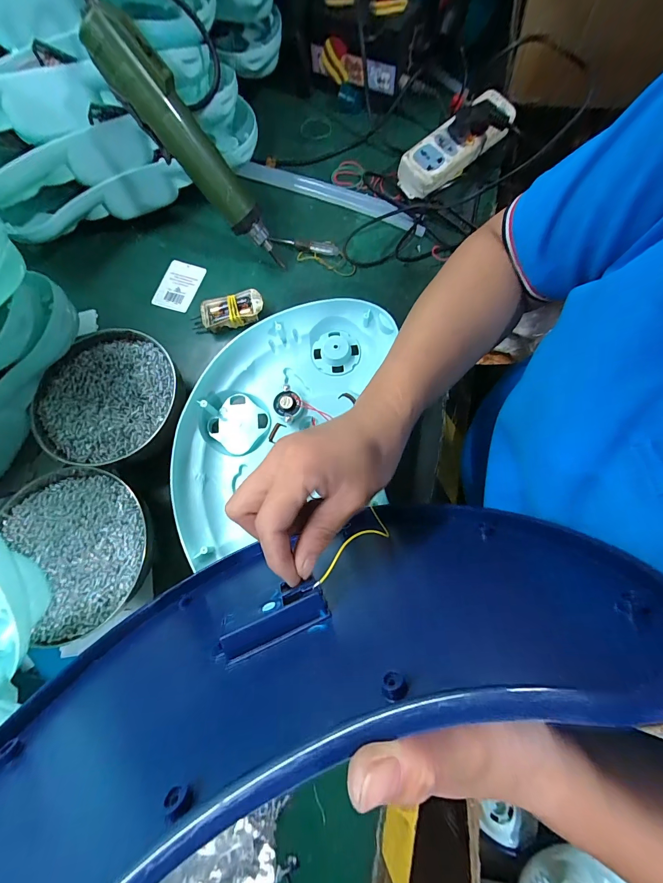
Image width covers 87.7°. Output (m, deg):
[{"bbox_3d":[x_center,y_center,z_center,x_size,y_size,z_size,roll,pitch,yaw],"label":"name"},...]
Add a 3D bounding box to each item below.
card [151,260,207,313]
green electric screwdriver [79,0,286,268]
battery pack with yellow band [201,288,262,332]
[{"bbox_3d":[-0.199,-0.204,0.451,0.048,0.004,0.069,20,84,0],"label":"card"},{"bbox_3d":[-0.138,-0.295,0.348,0.048,0.266,0.033,19,75,41],"label":"green electric screwdriver"},{"bbox_3d":[-0.123,-0.163,0.428,0.076,0.019,0.037,-14,76,-2],"label":"battery pack with yellow band"}]

